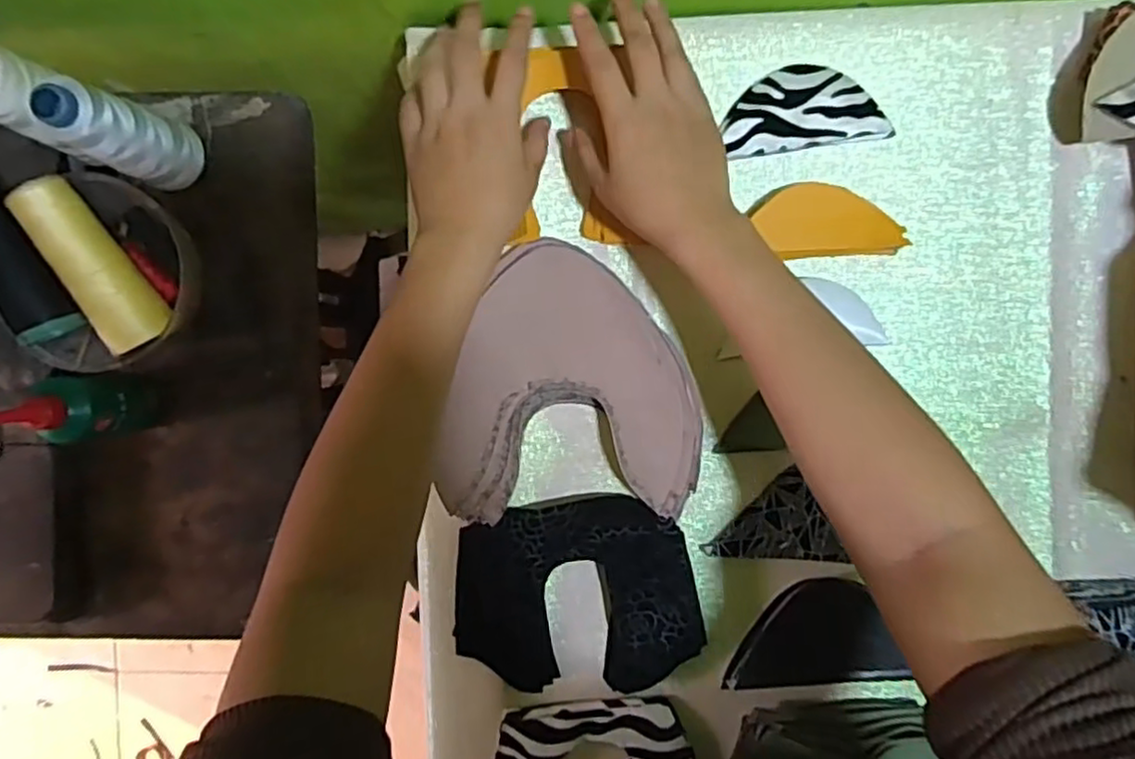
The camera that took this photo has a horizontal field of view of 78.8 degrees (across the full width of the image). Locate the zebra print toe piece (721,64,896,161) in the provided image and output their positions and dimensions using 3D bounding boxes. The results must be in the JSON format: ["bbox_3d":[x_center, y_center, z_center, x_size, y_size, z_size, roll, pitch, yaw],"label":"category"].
[{"bbox_3d":[0.158,-0.179,0.457,0.103,0.009,0.051,-8,92,3],"label":"zebra print toe piece"}]

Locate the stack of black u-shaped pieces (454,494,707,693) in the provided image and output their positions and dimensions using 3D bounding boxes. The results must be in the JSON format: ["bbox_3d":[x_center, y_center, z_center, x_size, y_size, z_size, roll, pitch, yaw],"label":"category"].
[{"bbox_3d":[0.006,0.149,0.469,0.159,0.019,0.132,-9,92,3],"label":"stack of black u-shaped pieces"}]

